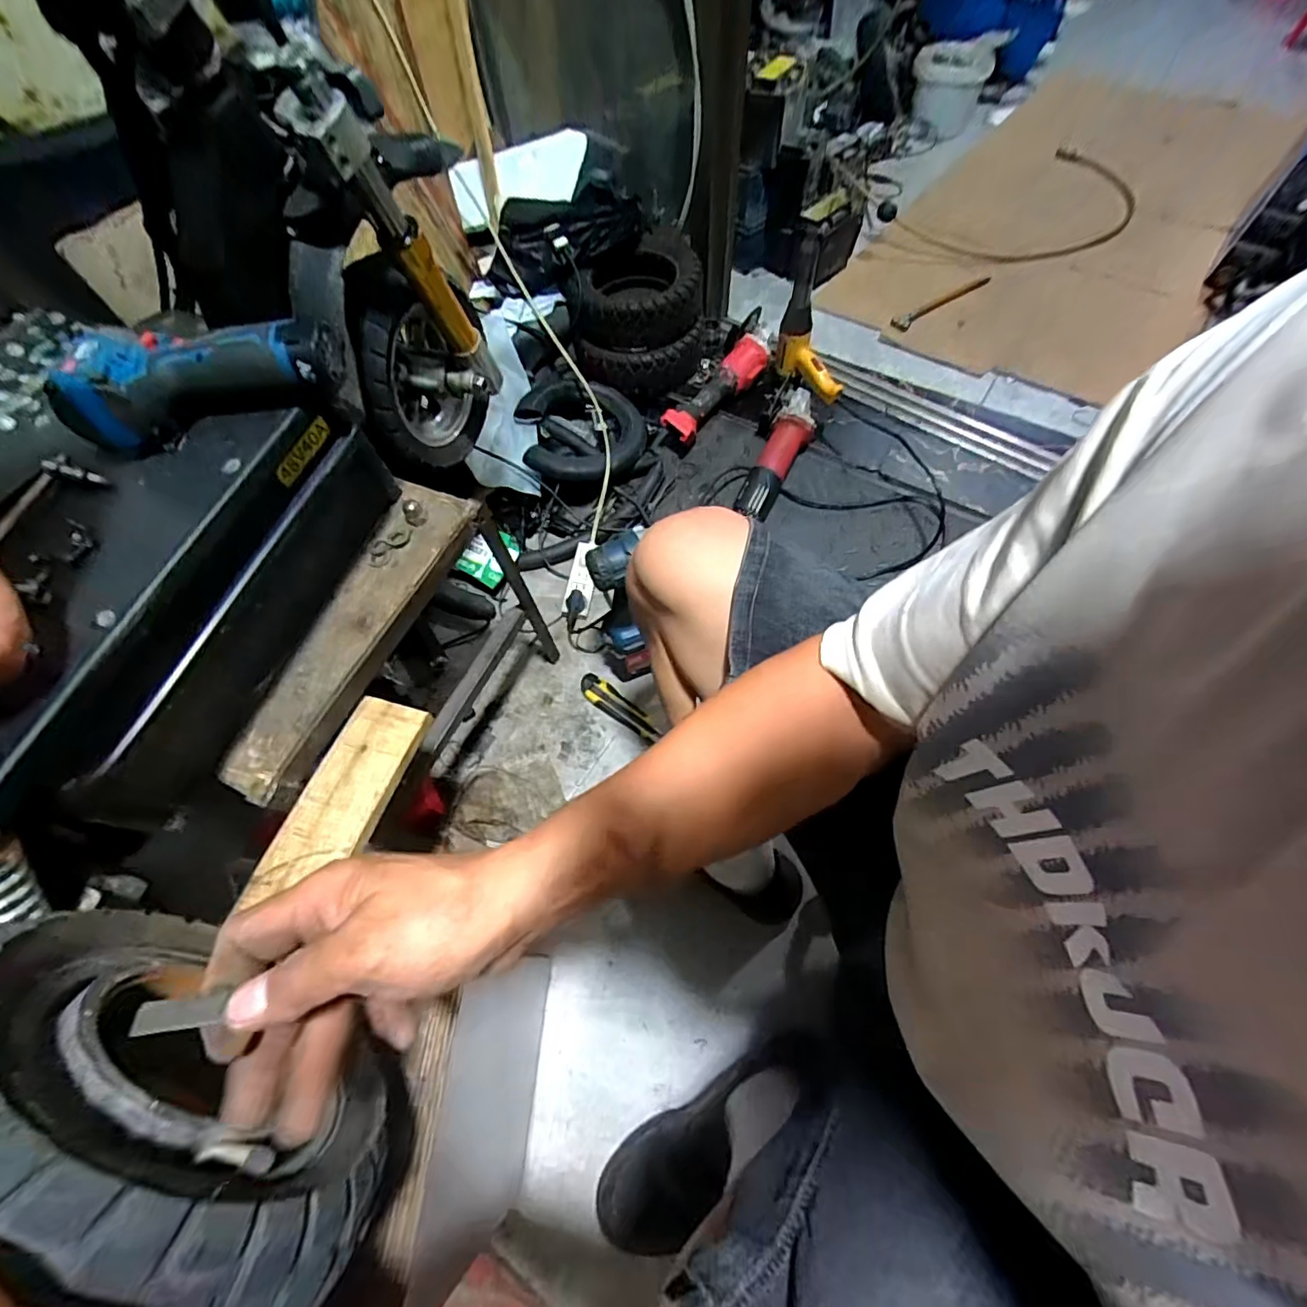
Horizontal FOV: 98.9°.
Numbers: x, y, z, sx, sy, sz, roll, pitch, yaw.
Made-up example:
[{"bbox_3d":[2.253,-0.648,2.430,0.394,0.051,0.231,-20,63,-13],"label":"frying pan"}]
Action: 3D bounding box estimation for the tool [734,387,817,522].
[{"bbox_3d":[0.226,-0.354,0.998,0.071,0.058,0.262,24,79,15],"label":"tool"}]

